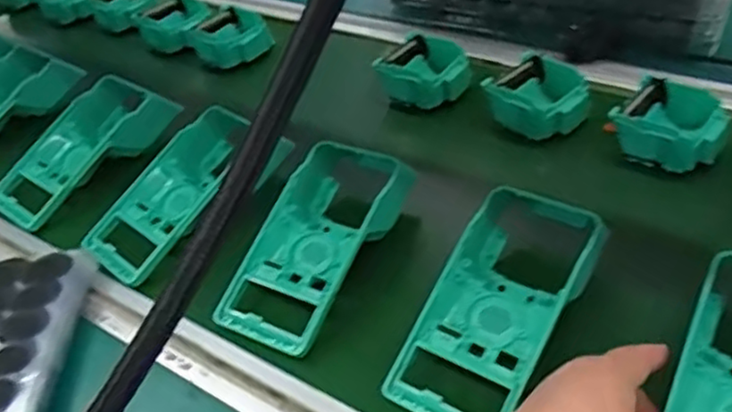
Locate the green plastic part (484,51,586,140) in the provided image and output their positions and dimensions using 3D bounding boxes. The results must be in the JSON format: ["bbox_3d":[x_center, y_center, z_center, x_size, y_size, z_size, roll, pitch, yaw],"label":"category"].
[{"bbox_3d":[0.157,-0.091,0.619,0.088,0.049,0.084,24,51,30],"label":"green plastic part"}]

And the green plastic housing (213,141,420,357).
[{"bbox_3d":[-0.033,0.020,0.519,0.091,0.051,0.187,18,48,26],"label":"green plastic housing"}]

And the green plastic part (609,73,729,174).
[{"bbox_3d":[0.255,-0.063,0.568,0.085,0.046,0.084,20,49,27],"label":"green plastic part"}]

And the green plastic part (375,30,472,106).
[{"bbox_3d":[0.062,-0.128,0.682,0.087,0.053,0.078,19,49,26],"label":"green plastic part"}]

